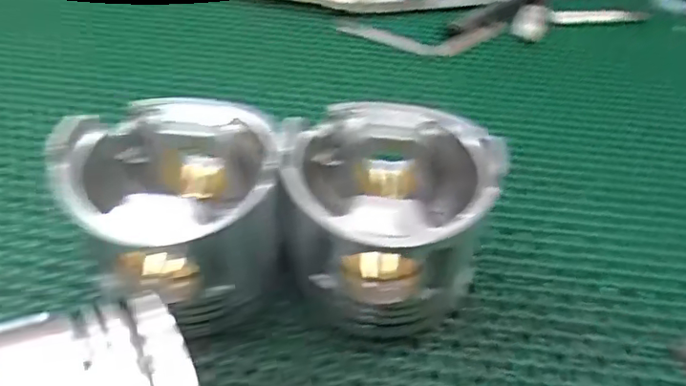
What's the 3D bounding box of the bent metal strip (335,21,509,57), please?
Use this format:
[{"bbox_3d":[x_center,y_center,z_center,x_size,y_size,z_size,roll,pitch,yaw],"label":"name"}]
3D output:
[{"bbox_3d":[0.081,-0.153,0.559,0.167,0.004,0.047,0,61,-1],"label":"bent metal strip"}]

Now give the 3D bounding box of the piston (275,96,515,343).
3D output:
[{"bbox_3d":[0.020,0.016,0.323,0.105,0.097,0.098,2,44,-2],"label":"piston"}]

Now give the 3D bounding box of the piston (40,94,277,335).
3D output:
[{"bbox_3d":[-0.095,0.011,0.317,0.100,0.100,0.105,2,44,-2],"label":"piston"}]

